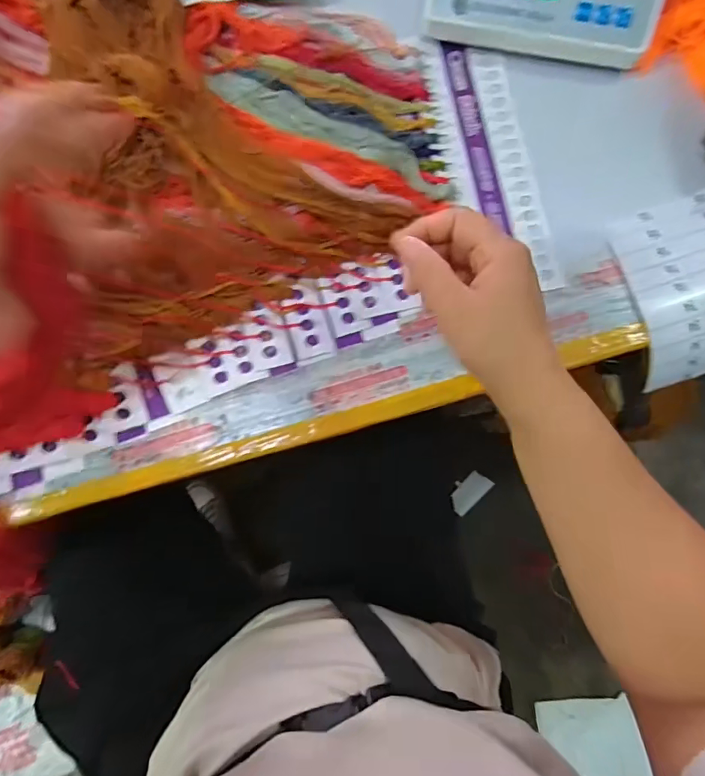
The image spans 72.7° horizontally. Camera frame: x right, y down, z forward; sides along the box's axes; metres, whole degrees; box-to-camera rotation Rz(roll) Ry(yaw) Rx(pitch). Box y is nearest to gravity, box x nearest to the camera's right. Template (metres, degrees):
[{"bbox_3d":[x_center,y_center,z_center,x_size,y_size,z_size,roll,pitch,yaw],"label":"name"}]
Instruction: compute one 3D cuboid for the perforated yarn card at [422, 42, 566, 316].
[{"bbox_3d":[0.118,-0.194,0.413,0.072,0.007,0.233,-10,82,-6],"label":"perforated yarn card"}]

